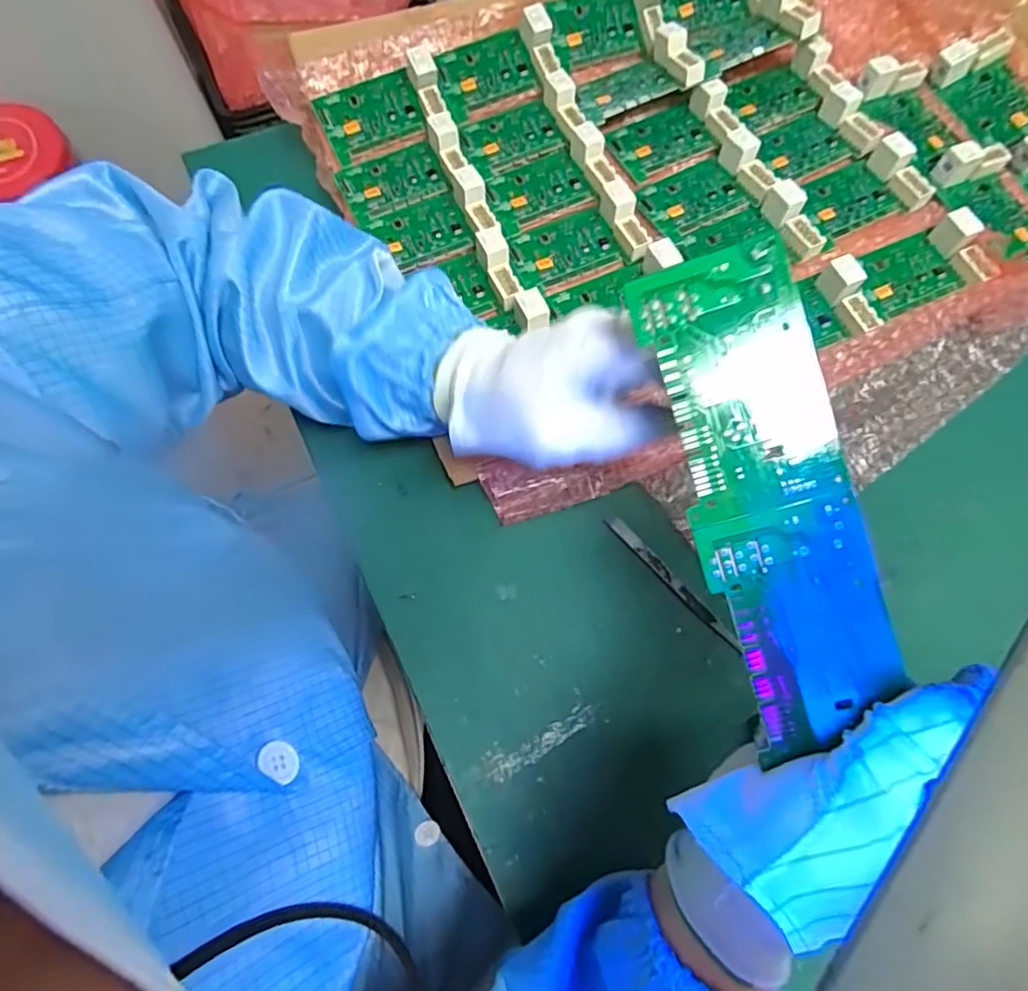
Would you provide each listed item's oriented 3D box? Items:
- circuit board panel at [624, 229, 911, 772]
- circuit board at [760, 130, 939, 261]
[{"bbox_3d":[0.097,0.001,0.226,0.058,0.004,0.186,-16,90,11],"label":"circuit board panel"},{"bbox_3d":[0.239,-0.218,0.433,0.120,0.027,0.063,-26,75,-9],"label":"circuit board"}]

